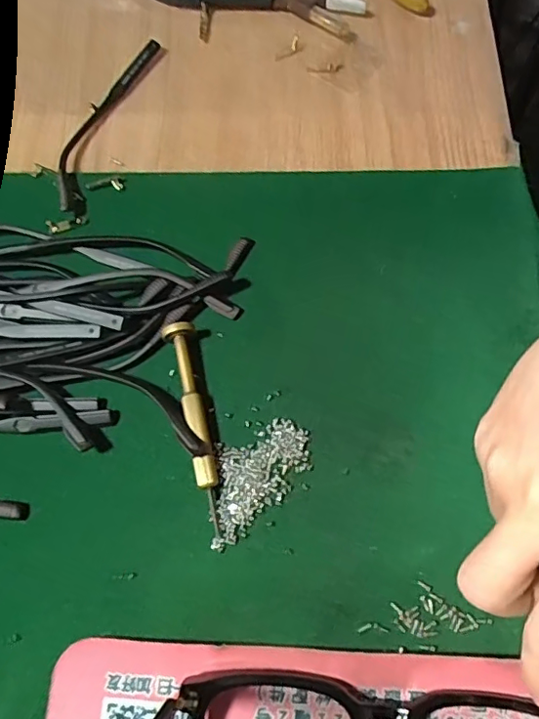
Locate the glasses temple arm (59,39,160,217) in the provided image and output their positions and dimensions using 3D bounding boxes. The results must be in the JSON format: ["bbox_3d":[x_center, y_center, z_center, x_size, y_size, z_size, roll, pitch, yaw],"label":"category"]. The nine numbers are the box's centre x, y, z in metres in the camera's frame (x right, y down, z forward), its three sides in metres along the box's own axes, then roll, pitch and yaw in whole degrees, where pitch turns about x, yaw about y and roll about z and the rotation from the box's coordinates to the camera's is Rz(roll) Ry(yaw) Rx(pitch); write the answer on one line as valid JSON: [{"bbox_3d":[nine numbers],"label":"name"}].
[{"bbox_3d":[-0.098,-0.138,0.316,0.028,0.007,0.128,12,68,7],"label":"glasses temple arm"}]

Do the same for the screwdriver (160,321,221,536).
[{"bbox_3d":[-0.032,0.027,0.240,0.013,0.013,0.093,-13,67,-3],"label":"screwdriver"}]

